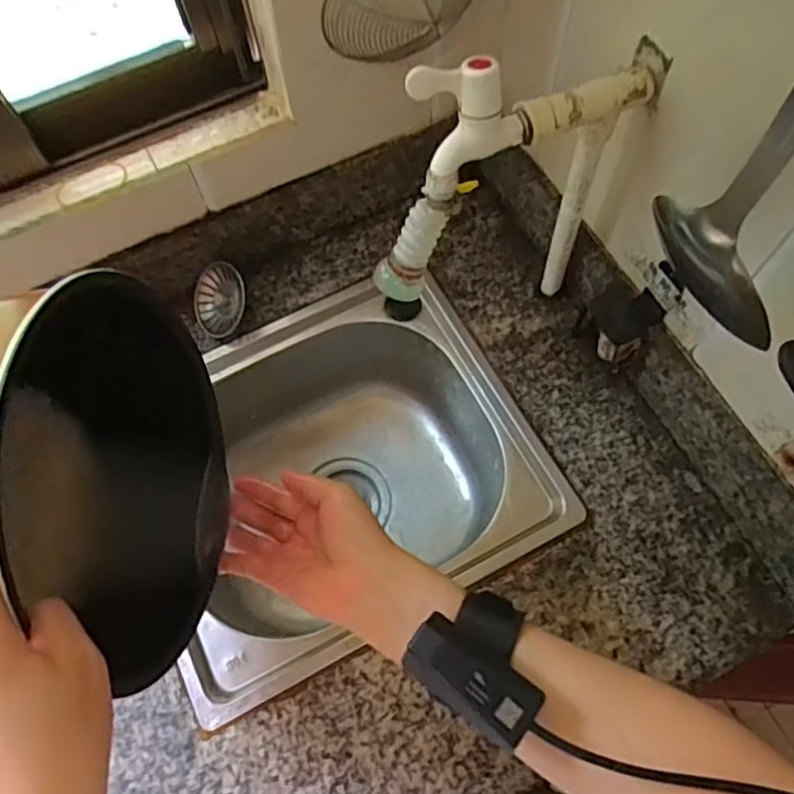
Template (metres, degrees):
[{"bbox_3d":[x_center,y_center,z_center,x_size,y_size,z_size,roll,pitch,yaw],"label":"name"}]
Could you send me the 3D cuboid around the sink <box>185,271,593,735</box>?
[{"bbox_3d":[-0.061,0.096,0.695,0.371,0.186,0.326,-26,68,-10],"label":"sink"}]

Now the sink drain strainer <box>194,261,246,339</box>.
[{"bbox_3d":[-0.185,-0.101,0.663,0.063,0.013,0.075,5,104,27],"label":"sink drain strainer"}]

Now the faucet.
[{"bbox_3d":[0.078,-0.172,0.470,0.221,0.165,0.056,-31,69,-12],"label":"faucet"}]

